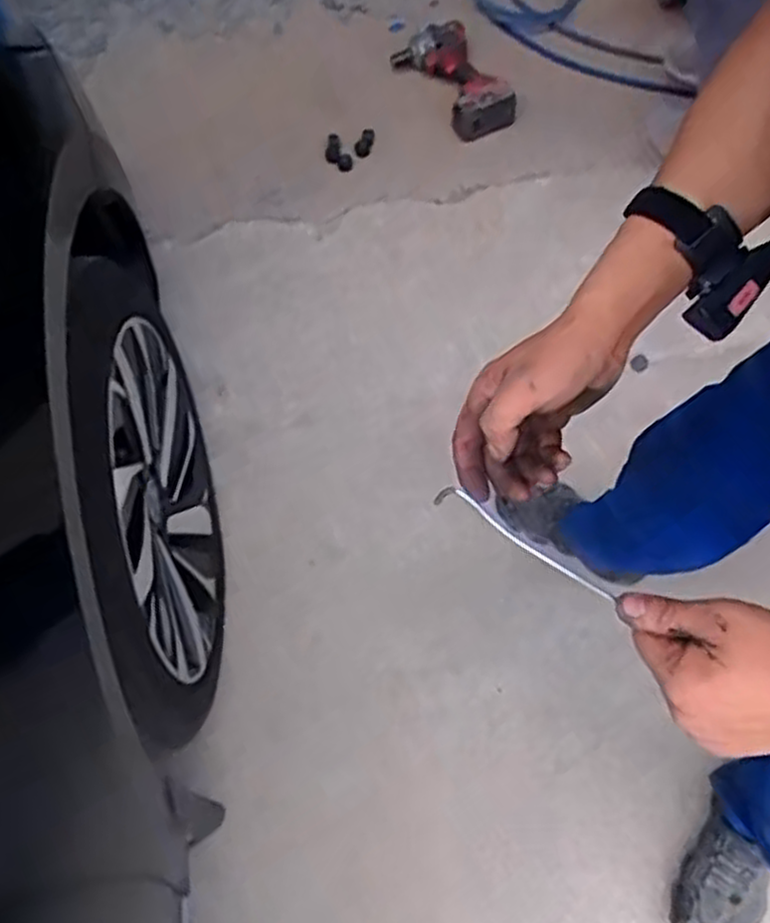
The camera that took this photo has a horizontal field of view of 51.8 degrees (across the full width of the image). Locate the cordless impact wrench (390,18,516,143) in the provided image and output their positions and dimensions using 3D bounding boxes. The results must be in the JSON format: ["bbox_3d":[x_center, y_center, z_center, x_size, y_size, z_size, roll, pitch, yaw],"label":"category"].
[{"bbox_3d":[0.139,-0.774,1.610,0.163,0.081,0.250,-22,67,-8],"label":"cordless impact wrench"}]

